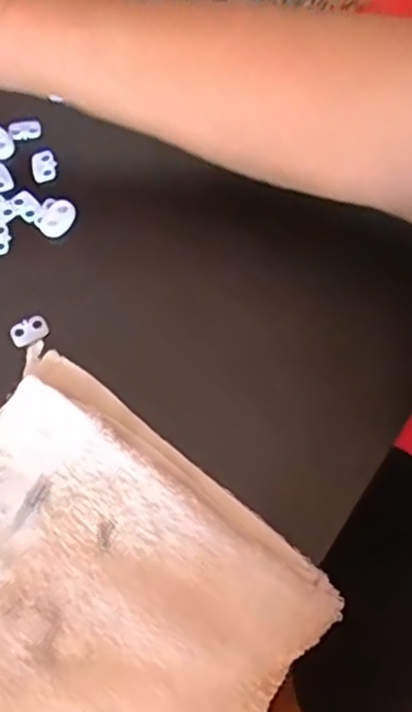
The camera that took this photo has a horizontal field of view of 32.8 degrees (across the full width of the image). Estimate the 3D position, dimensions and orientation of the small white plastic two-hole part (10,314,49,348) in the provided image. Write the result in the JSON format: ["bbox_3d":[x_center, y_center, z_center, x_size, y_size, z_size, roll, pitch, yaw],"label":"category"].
[{"bbox_3d":[-0.090,-0.012,0.358,0.019,0.004,0.013,-32,73,-14],"label":"small white plastic two-hole part"}]

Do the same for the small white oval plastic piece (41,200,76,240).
[{"bbox_3d":[-0.080,-0.074,0.380,0.016,0.005,0.022,36,71,11],"label":"small white oval plastic piece"}]

